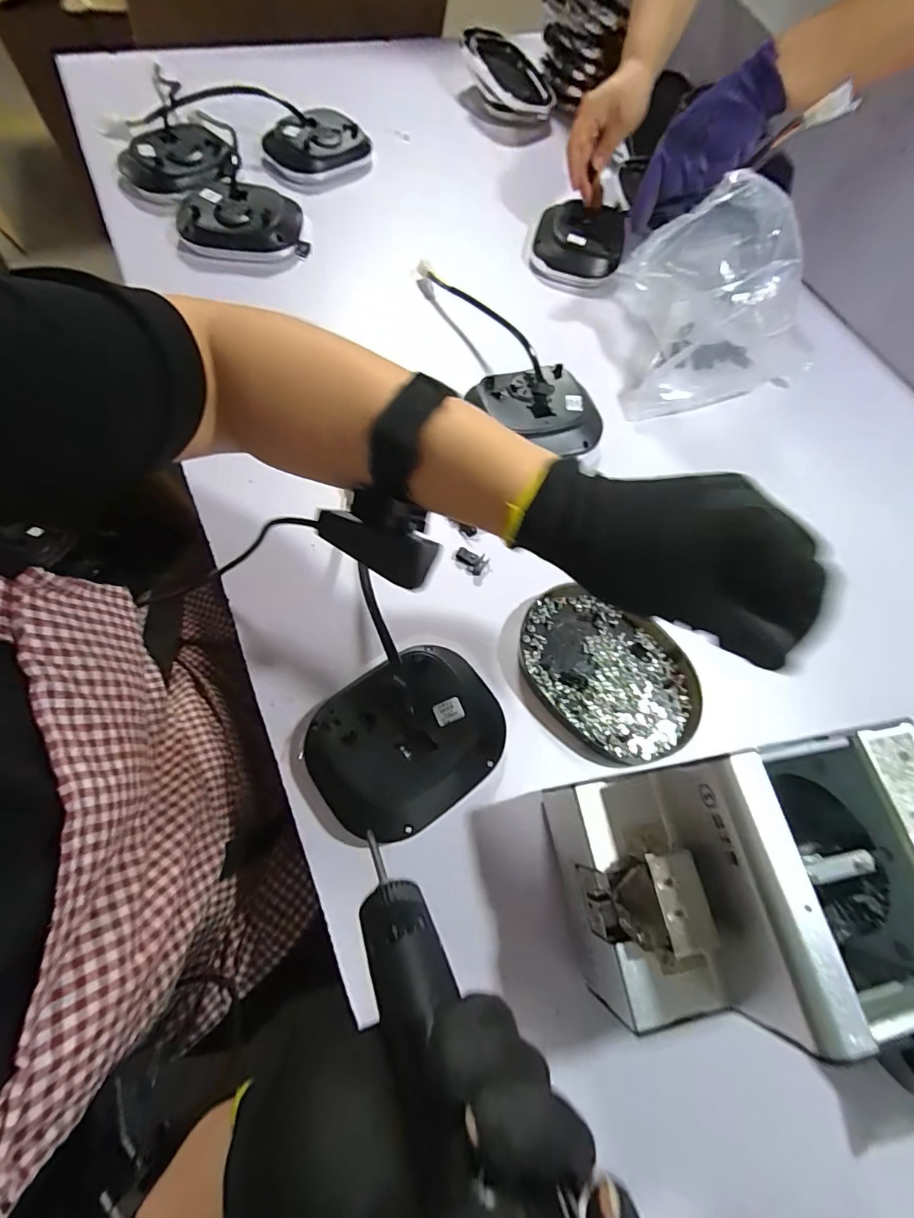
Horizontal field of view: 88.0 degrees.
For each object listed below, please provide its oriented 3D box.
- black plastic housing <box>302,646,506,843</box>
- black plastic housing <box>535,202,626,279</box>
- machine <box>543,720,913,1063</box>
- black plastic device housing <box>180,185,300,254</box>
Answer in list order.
[{"bbox_3d":[-0.037,0.097,0.353,0.141,0.035,0.108,-32,73,-18],"label":"black plastic housing"},{"bbox_3d":[0.160,-0.485,0.622,0.116,0.047,0.103,19,67,4],"label":"black plastic housing"},{"bbox_3d":[0.161,0.153,0.286,0.183,0.140,0.131,-8,68,-8],"label":"machine"},{"bbox_3d":[-0.264,-0.475,0.578,0.138,0.039,0.108,5,66,-2],"label":"black plastic device housing"}]

